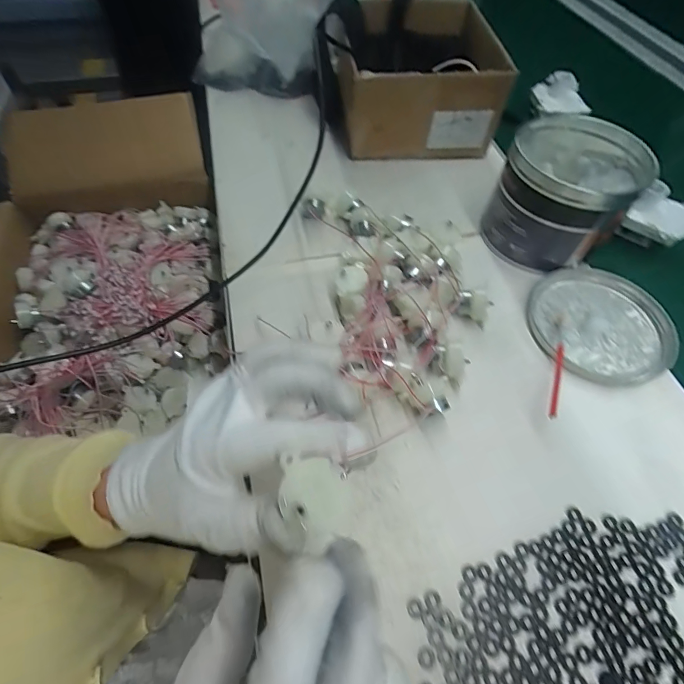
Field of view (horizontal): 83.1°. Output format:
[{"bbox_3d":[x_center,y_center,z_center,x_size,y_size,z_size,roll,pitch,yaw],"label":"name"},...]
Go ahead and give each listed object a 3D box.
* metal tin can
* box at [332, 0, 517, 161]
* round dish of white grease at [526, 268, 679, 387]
[{"bbox_3d":[0.229,-0.154,0.407,0.127,0.107,0.130,1,57,-2],"label":"metal tin can"},{"bbox_3d":[0.093,-0.355,0.525,0.198,0.115,0.214,-2,57,-4],"label":"box"},{"bbox_3d":[0.251,-0.019,0.377,0.126,0.015,0.124,1,57,-2],"label":"round dish of white grease"}]

